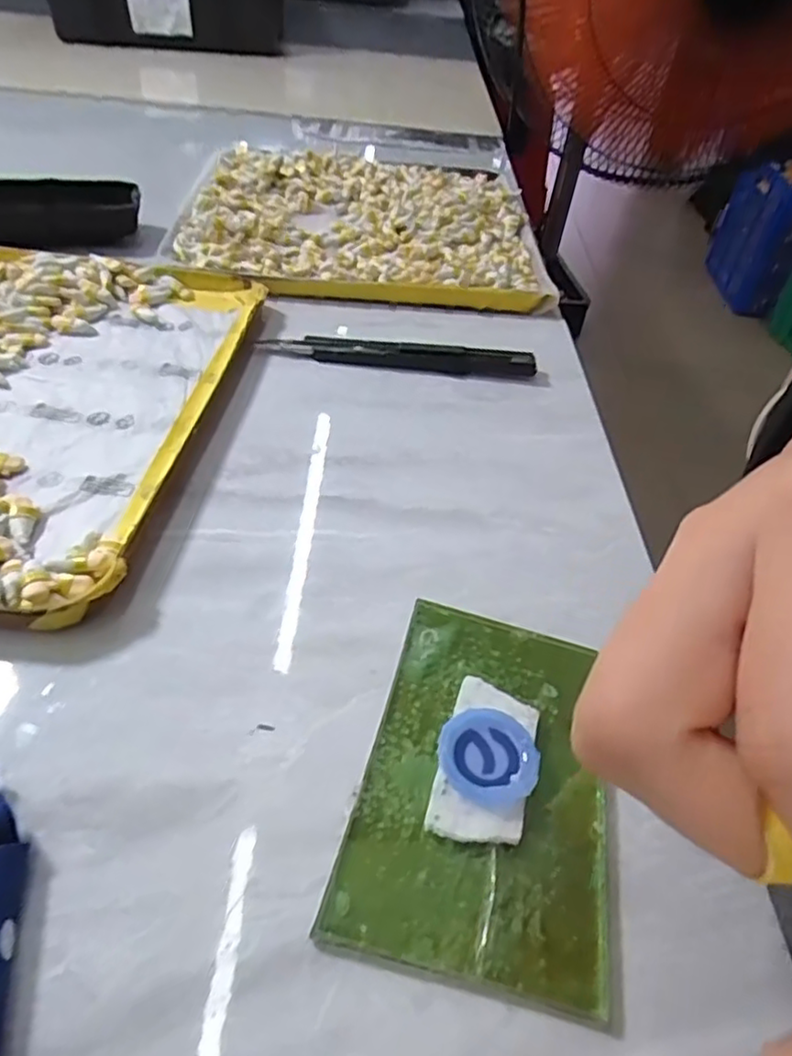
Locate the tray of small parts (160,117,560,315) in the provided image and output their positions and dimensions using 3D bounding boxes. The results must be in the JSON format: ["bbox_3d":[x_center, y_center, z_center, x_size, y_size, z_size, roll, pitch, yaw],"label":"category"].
[{"bbox_3d":[-0.025,-0.246,0.475,0.235,0.021,0.290,2,46,-5],"label":"tray of small parts"}]

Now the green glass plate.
[{"bbox_3d":[0.026,0.068,0.183,0.067,0.010,0.103,13,46,6],"label":"green glass plate"}]

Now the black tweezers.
[{"bbox_3d":[0.003,-0.091,0.336,0.138,0.011,0.014,6,46,-1],"label":"black tweezers"}]

